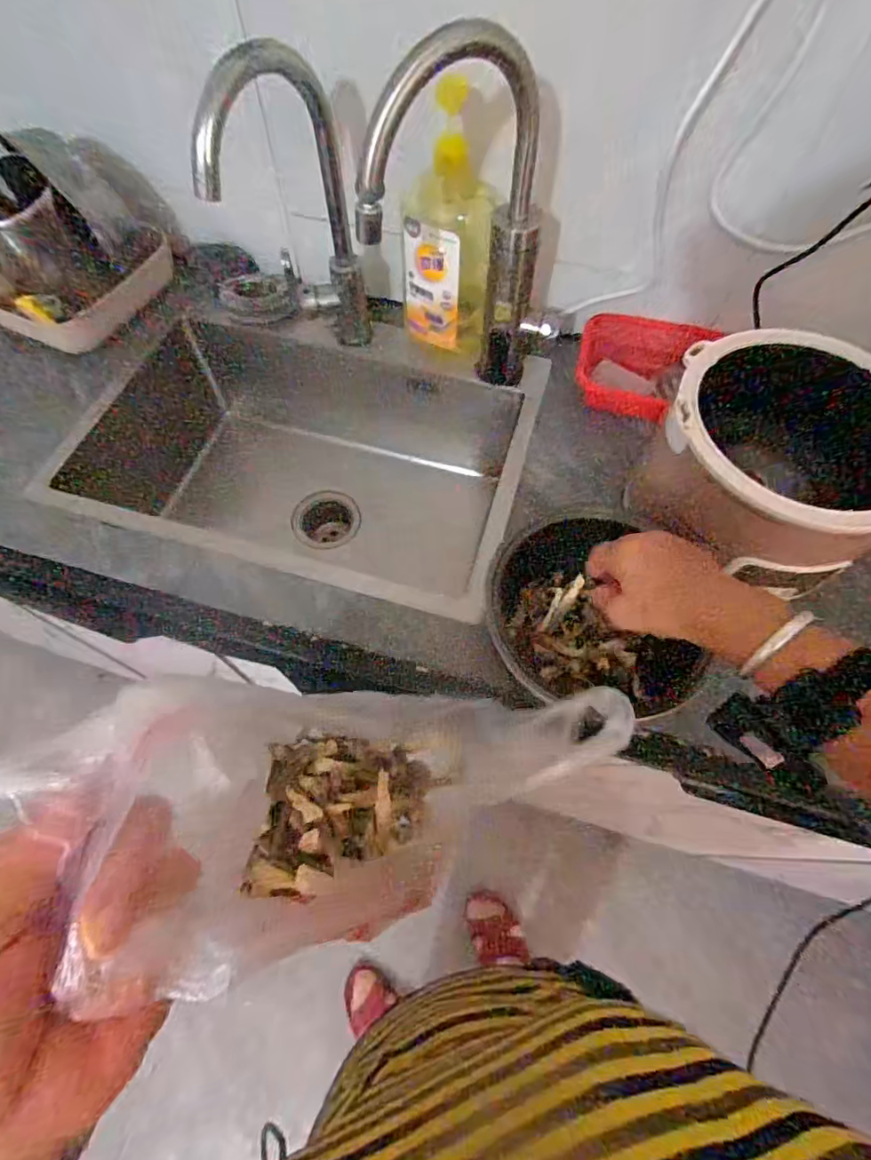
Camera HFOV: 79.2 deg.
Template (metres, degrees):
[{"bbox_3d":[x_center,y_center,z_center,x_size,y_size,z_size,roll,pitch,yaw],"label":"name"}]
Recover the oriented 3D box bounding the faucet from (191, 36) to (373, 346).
[{"bbox_3d":[-0.154,-0.372,0.597,0.083,0.321,0.169,15,64,7],"label":"faucet"}]

